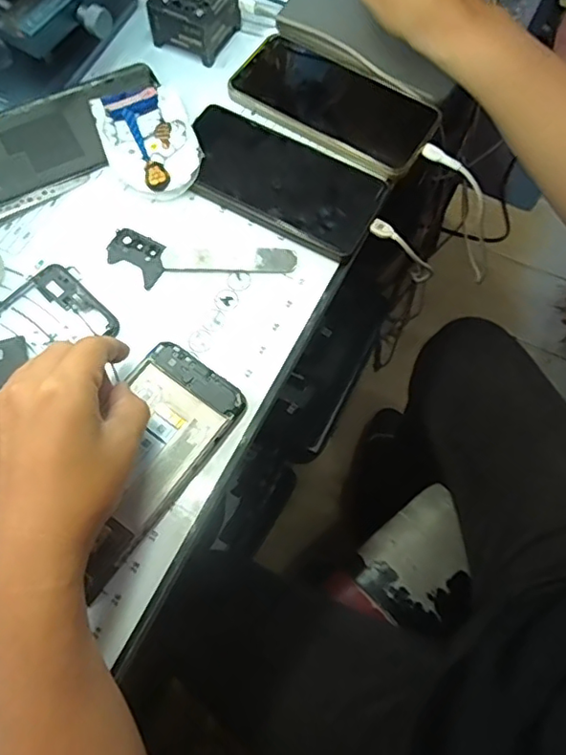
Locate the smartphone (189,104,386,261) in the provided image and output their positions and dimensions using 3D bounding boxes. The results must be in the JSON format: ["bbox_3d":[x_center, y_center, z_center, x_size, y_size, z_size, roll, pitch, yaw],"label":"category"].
[{"bbox_3d":[-0.003,-0.150,0.422,0.149,0.014,0.080,26,70,10],"label":"smartphone"}]

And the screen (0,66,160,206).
[{"bbox_3d":[-0.163,-0.192,0.435,0.154,0.012,0.074,-28,71,-11],"label":"screen"}]

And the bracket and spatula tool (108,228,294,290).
[{"bbox_3d":[-0.059,-0.082,0.407,0.132,0.008,0.041,6,68,2],"label":"bracket and spatula tool"}]

